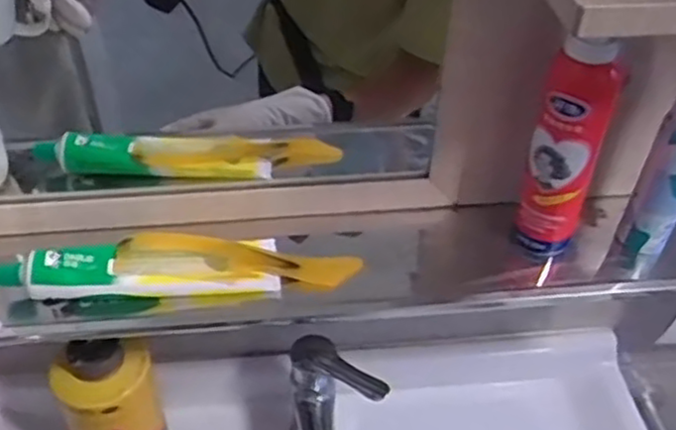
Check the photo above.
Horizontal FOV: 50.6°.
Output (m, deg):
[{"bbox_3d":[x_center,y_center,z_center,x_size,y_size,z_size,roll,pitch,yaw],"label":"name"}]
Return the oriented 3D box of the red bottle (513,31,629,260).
[{"bbox_3d":[0.170,-0.048,0.534,0.045,0.187,0.042,20,46,20],"label":"red bottle"}]

